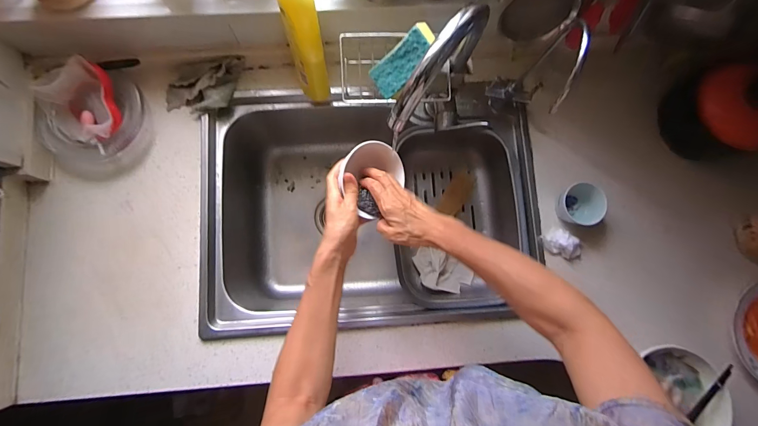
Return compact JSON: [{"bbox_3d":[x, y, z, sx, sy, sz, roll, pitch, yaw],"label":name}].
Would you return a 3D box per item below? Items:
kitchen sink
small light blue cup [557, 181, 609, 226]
[{"bbox_3d":[-0.018,-0.014,0.771,0.621,0.247,0.473,-2,81,-3],"label":"kitchen sink"},{"bbox_3d":[0.365,-0.013,0.640,0.073,0.057,0.072,0,81,-2],"label":"small light blue cup"}]

